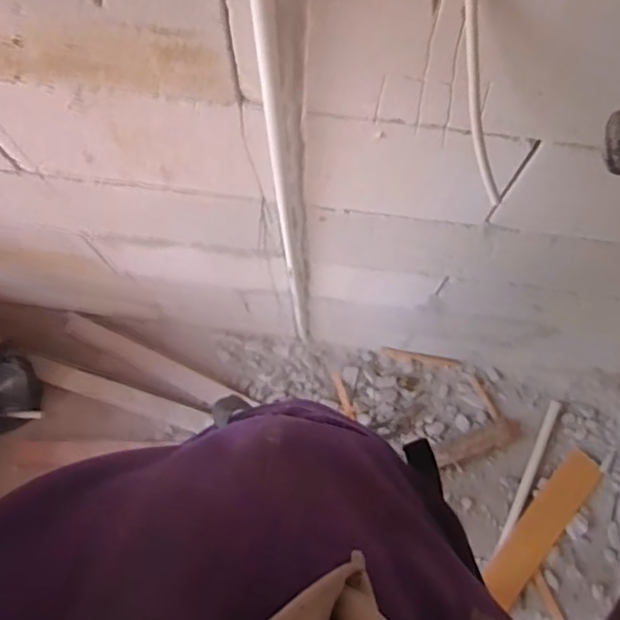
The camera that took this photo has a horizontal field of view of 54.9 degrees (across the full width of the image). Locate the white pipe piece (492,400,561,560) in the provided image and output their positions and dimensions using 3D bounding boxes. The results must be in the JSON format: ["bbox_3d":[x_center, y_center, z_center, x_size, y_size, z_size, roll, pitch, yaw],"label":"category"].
[{"bbox_3d":[0.537,0.409,1.466,0.028,0.024,0.403,26,76,6],"label":"white pipe piece"}]

